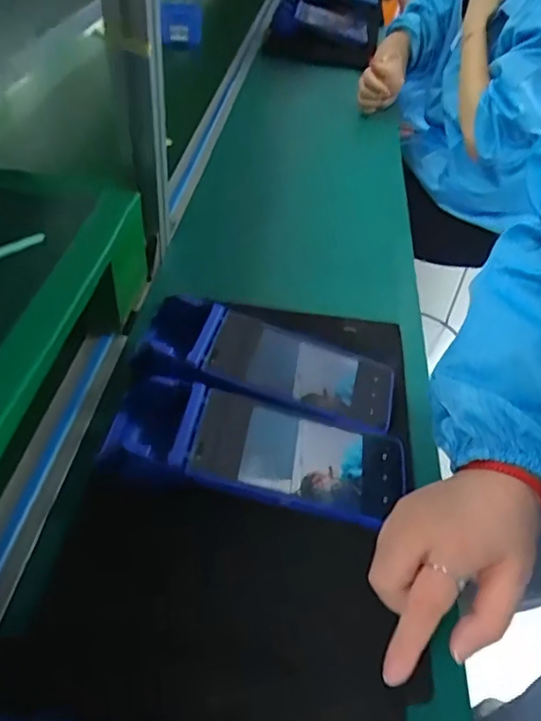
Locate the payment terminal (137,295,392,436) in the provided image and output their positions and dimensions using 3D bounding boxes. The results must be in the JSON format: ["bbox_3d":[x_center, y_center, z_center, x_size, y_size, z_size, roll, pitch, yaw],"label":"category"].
[{"bbox_3d":[-0.003,-0.006,0.474,0.226,0.045,0.095,9,44,3],"label":"payment terminal"}]

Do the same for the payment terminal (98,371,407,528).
[{"bbox_3d":[-0.008,0.060,0.413,0.226,0.038,0.092,8,43,2],"label":"payment terminal"}]

